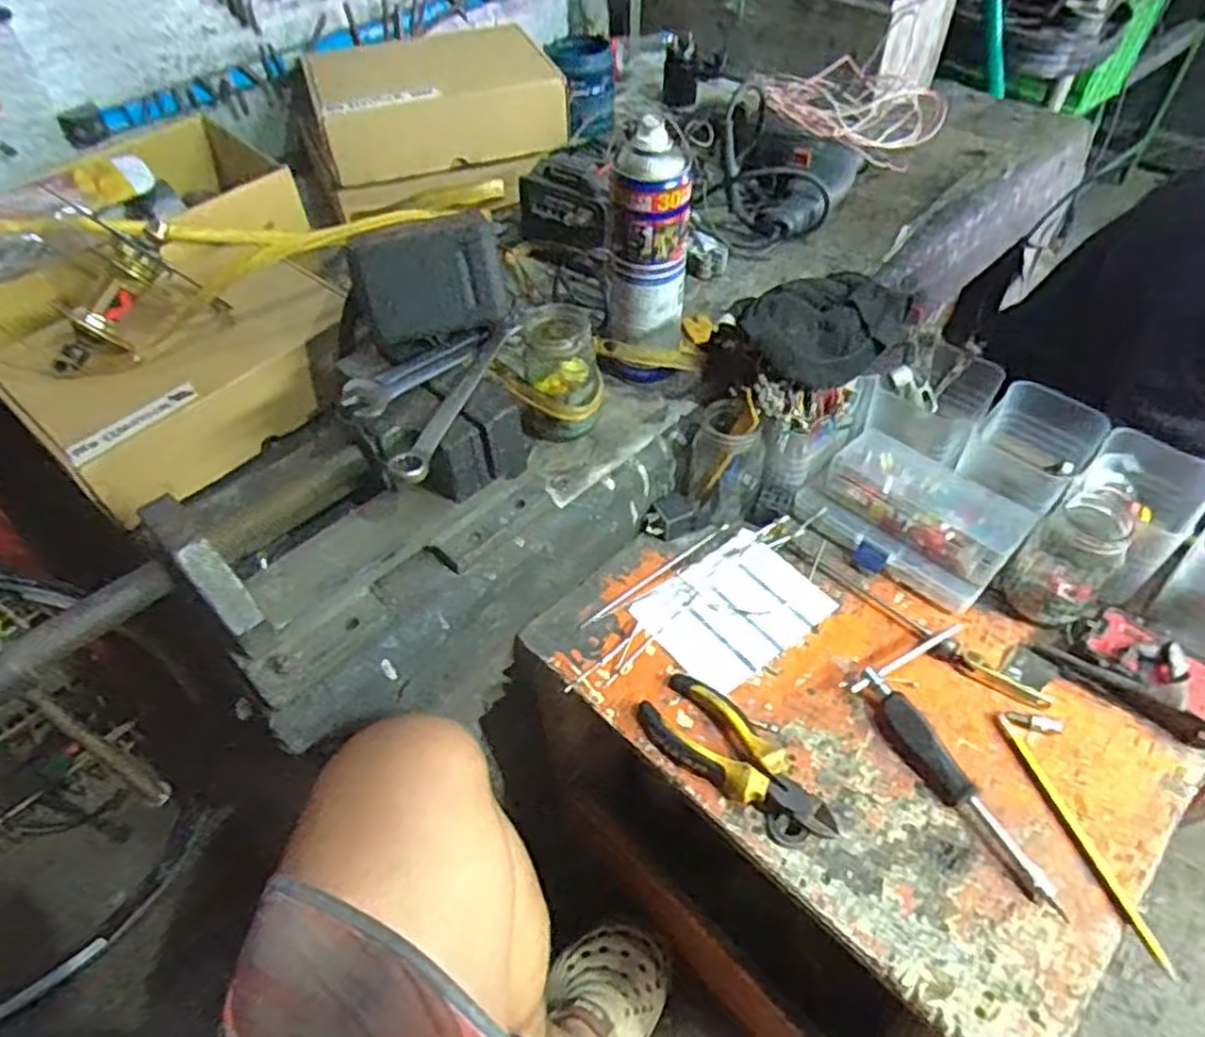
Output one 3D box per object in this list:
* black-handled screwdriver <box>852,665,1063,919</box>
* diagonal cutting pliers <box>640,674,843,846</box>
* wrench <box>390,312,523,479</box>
[{"bbox_3d":[0.239,0.183,0.513,0.023,0.026,0.179,-23,54,-17],"label":"black-handled screwdriver"},{"bbox_3d":[0.092,0.172,0.532,0.055,0.030,0.151,-35,58,-24],"label":"diagonal cutting pliers"},{"bbox_3d":[-0.105,-0.098,0.555,0.023,0.020,0.200,13,52,12],"label":"wrench"}]

